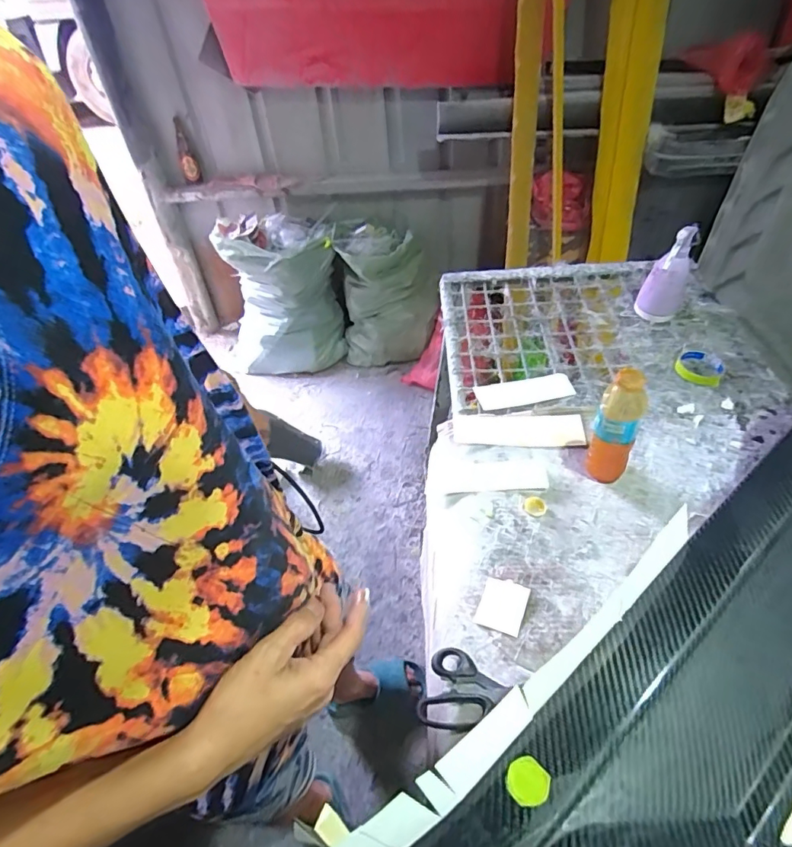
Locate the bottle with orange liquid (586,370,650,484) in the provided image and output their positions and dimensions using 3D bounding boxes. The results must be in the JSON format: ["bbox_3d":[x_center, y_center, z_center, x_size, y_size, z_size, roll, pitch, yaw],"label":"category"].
[{"bbox_3d":[0.337,0.001,0.744,0.061,0.215,0.068,17,51,24],"label":"bottle with orange liquid"}]

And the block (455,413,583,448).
[{"bbox_3d":[0.218,0.011,0.887,0.226,0.018,0.069,1,46,10],"label":"block"}]

